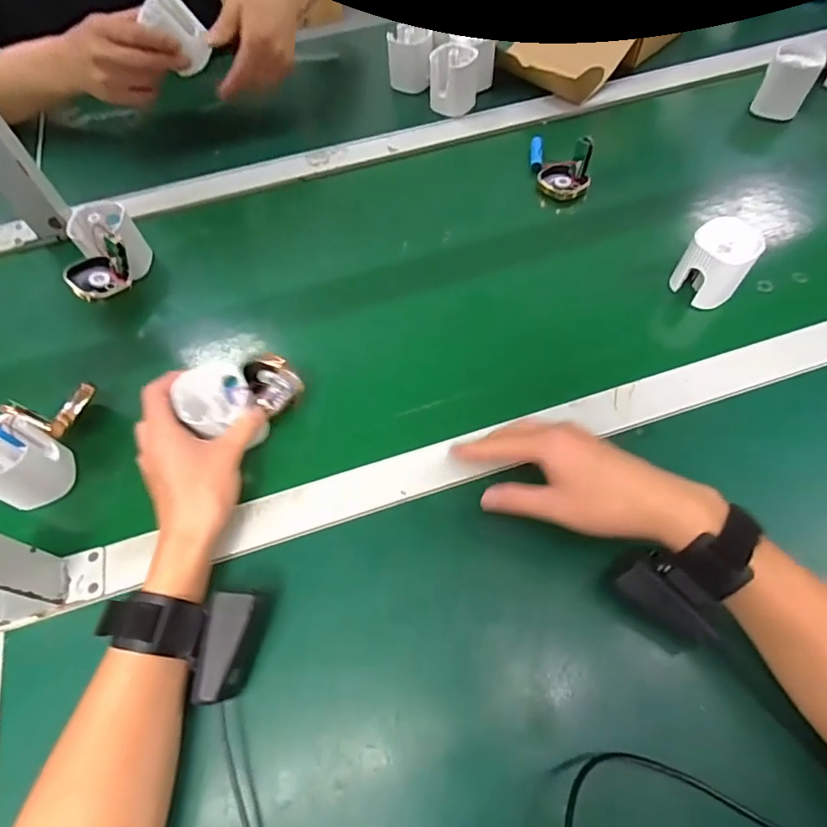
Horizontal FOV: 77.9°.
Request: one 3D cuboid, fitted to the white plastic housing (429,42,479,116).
[{"bbox_3d":[0.053,-0.438,0.671,0.063,0.064,0.059,0,62,5],"label":"white plastic housing"}]

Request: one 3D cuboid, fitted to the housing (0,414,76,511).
[{"bbox_3d":[-0.325,0.040,0.420,0.057,0.063,0.061,25,68,11],"label":"housing"}]

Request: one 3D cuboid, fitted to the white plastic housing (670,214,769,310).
[{"bbox_3d":[0.293,-0.144,0.499,0.060,0.067,0.058,35,70,15],"label":"white plastic housing"}]

